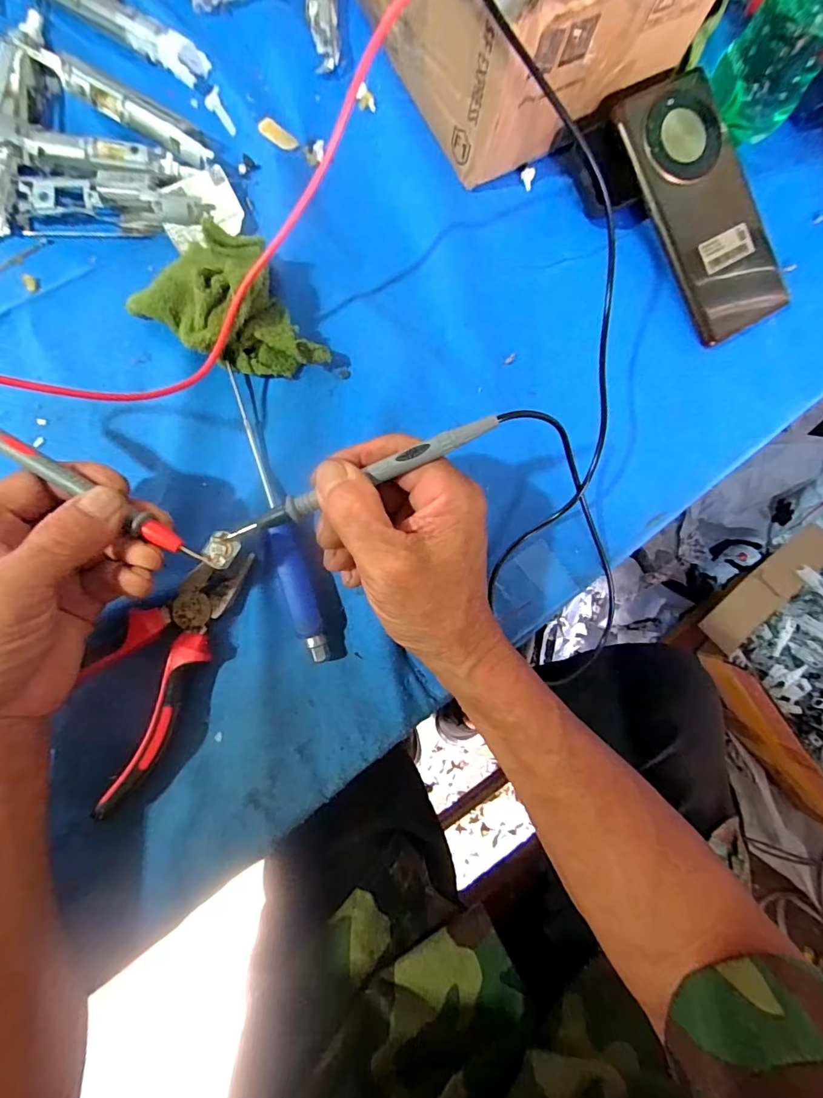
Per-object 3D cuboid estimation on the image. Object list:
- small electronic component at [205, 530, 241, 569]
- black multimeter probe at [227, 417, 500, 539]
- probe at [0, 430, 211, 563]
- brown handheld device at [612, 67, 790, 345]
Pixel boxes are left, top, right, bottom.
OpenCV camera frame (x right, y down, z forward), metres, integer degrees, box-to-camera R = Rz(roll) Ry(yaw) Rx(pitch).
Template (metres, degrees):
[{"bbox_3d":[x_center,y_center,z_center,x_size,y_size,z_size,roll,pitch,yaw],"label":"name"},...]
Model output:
[{"bbox_3d":[-0.099,0.000,0.253,0.015,0.004,0.017,35,81,0],"label":"small electronic component"},{"bbox_3d":[-0.026,-0.033,0.242,0.144,0.007,0.010,-22,87,8],"label":"black multimeter probe"},{"bbox_3d":[-0.166,-0.031,0.240,0.141,0.007,0.009,32,83,-5],"label":"probe"},{"bbox_3d":[0.201,-0.230,0.330,0.074,0.015,0.163,-28,100,-3],"label":"brown handheld device"}]

